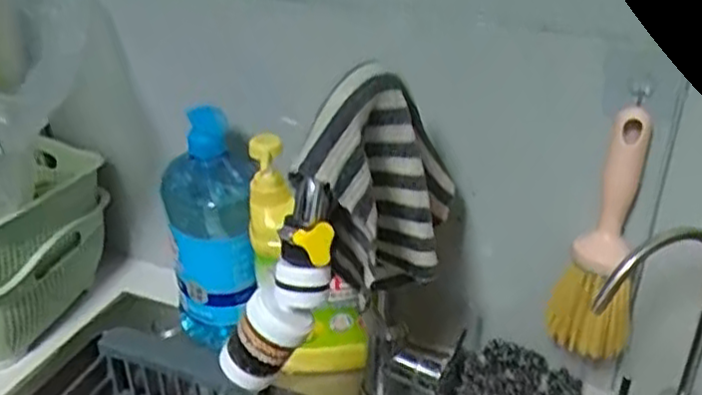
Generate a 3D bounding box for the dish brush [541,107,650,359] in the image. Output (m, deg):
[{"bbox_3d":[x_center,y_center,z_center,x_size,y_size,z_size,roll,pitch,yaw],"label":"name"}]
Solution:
[{"bbox_3d":[0.207,0.034,0.602,0.063,0.198,0.049,14,32,21],"label":"dish brush"}]

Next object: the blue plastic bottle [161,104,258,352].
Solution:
[{"bbox_3d":[-0.137,0.027,0.722,0.077,0.255,0.086,-7,31,-13],"label":"blue plastic bottle"}]

